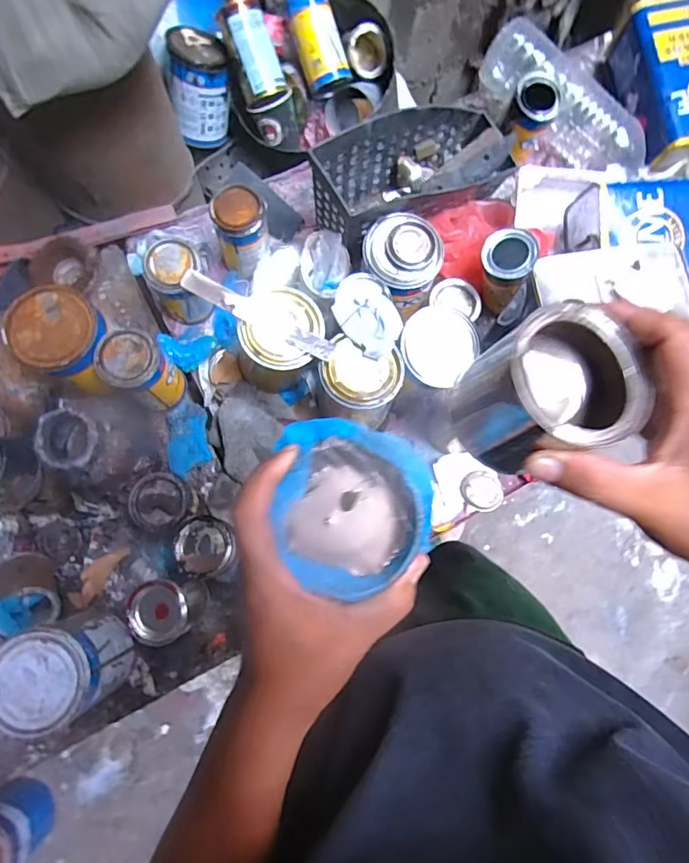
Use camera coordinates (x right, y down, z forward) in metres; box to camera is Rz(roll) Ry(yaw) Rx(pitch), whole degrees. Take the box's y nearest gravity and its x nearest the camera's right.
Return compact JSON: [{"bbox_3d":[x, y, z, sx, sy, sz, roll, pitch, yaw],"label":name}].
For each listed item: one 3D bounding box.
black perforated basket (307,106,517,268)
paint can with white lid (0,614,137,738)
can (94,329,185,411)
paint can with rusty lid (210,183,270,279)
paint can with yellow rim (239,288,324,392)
[{"bbox_3d":[0.108,-0.375,0.722,0.305,0.150,0.123,-31,81,-6],"label":"black perforated basket"},{"bbox_3d":[-0.316,0.268,0.564,0.101,0.140,0.098,0,79,0],"label":"paint can with white lid"},{"bbox_3d":[-0.254,-0.074,0.633,0.072,0.142,0.066,0,79,0],"label":"can"},{"bbox_3d":[-0.142,-0.280,0.688,0.073,0.115,0.067,0,79,0],"label":"paint can with rusty lid"},{"bbox_3d":[-0.081,-0.113,0.660,0.099,0.124,0.113,34,81,6],"label":"paint can with yellow rim"}]

